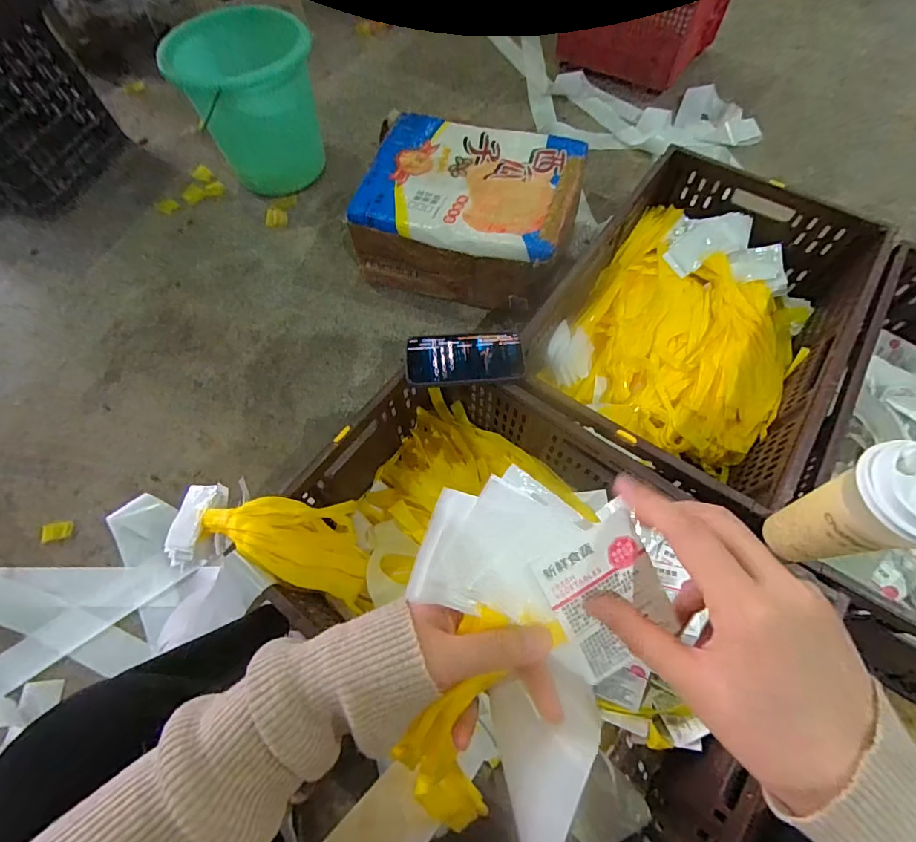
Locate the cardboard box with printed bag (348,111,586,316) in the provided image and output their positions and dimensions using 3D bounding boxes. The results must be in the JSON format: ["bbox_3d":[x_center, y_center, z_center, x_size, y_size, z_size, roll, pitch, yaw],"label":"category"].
[{"bbox_3d":[0.025,-0.429,0.954,0.410,0.195,0.333,18,66,10],"label":"cardboard box with printed bag"}]

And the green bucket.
[{"bbox_3d":[-0.471,-0.719,1.028,0.221,0.344,0.243,37,71,18],"label":"green bucket"}]

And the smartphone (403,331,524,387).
[{"bbox_3d":[0.010,-0.090,0.636,0.161,0.013,0.081,-6,64,-1],"label":"smartphone"}]

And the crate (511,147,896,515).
[{"bbox_3d":[0.393,-0.149,0.789,0.386,0.230,0.621,32,69,16],"label":"crate"}]

